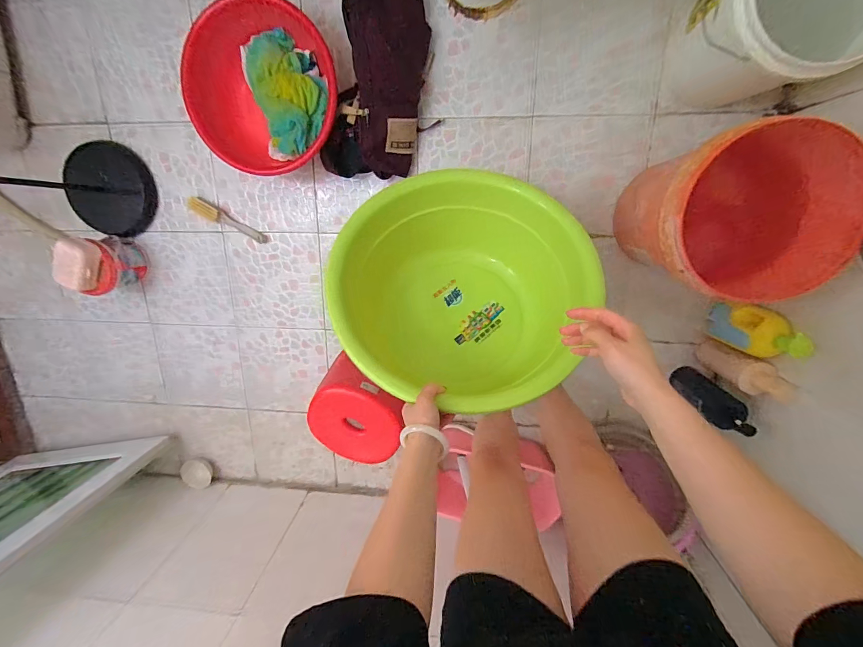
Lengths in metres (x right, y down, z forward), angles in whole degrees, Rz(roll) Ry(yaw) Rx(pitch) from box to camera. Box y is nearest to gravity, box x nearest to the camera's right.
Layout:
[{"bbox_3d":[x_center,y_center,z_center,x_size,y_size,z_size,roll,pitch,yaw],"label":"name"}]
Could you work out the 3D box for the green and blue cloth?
[{"bbox_3d":[-0.361,-0.572,0.920,0.207,0.081,0.264,-19,96,17],"label":"green and blue cloth"}]

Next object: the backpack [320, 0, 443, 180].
[{"bbox_3d":[-0.124,-0.581,0.888,0.206,0.142,0.437,17,115,4],"label":"backpack"}]

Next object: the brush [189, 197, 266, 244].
[{"bbox_3d":[-0.604,-0.310,1.092,0.243,0.030,0.050,24,109,-3],"label":"brush"}]

